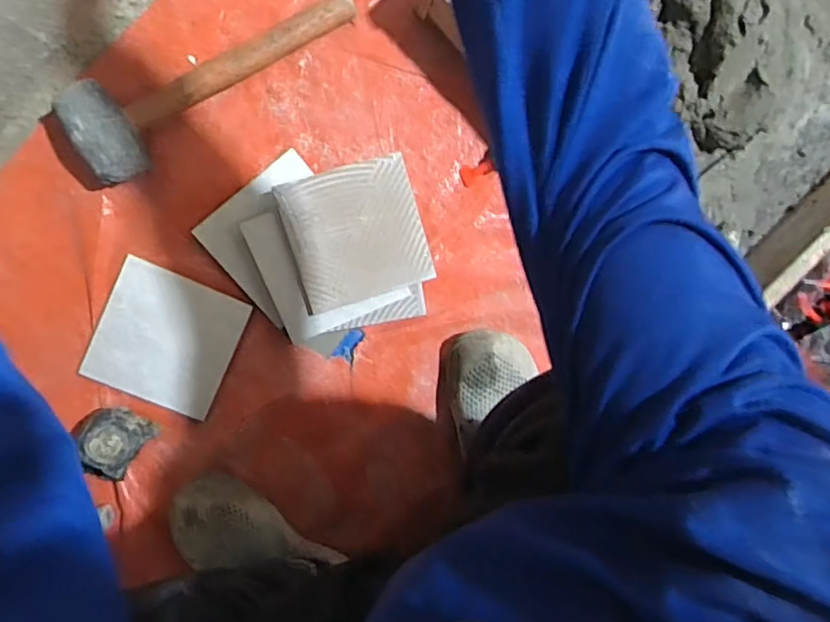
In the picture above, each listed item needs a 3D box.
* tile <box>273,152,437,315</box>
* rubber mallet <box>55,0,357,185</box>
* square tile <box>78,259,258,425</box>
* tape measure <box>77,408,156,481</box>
[{"bbox_3d":[-0.067,-0.087,0.629,0.148,0.008,0.146,-17,101,-4],"label":"tile"},{"bbox_3d":[-0.208,-0.252,0.598,0.319,0.061,0.095,-29,98,-2],"label":"rubber mallet"},{"bbox_3d":[-0.287,0.033,0.646,0.146,0.014,0.146,24,93,-8],"label":"square tile"},{"bbox_3d":[-0.341,0.146,0.630,0.066,0.038,0.075,37,91,-9],"label":"tape measure"}]

